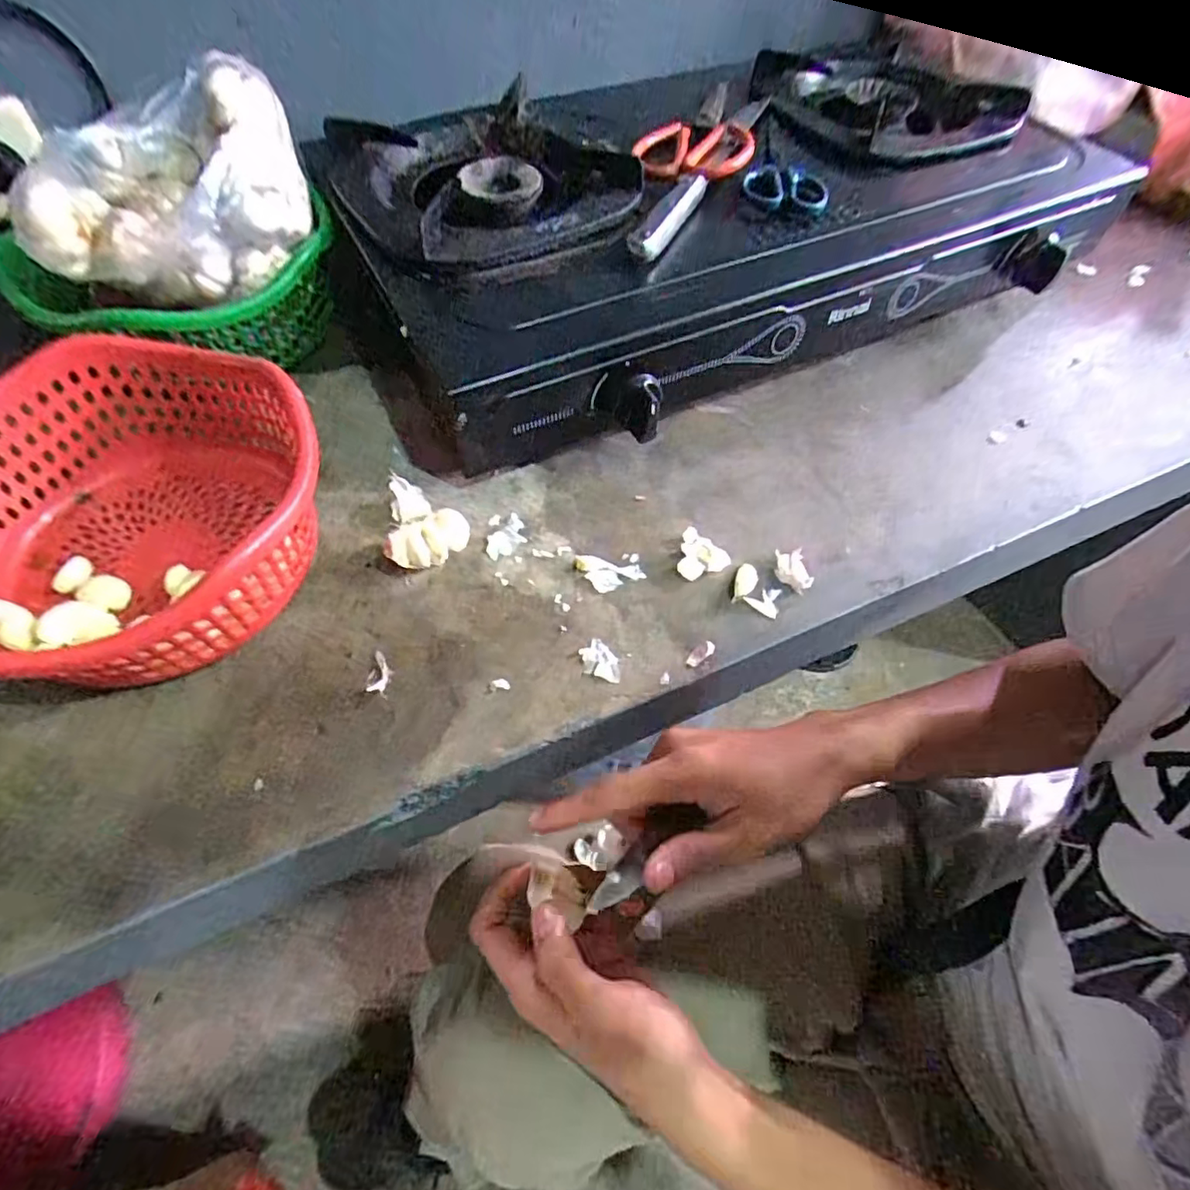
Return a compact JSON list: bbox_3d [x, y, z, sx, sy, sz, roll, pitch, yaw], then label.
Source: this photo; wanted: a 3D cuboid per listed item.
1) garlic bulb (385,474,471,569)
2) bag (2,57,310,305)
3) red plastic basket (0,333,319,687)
[{"bbox_3d":[-0.109,-0.048,0.392,0.049,0.035,0.063,-10,57,-7],"label":"garlic bulb"},{"bbox_3d":[-0.287,-0.277,0.413,0.158,0.104,0.104,-11,58,-8],"label":"bag"},{"bbox_3d":[-0.277,-0.045,0.356,0.205,0.094,0.212,18,58,11],"label":"red plastic basket"}]

